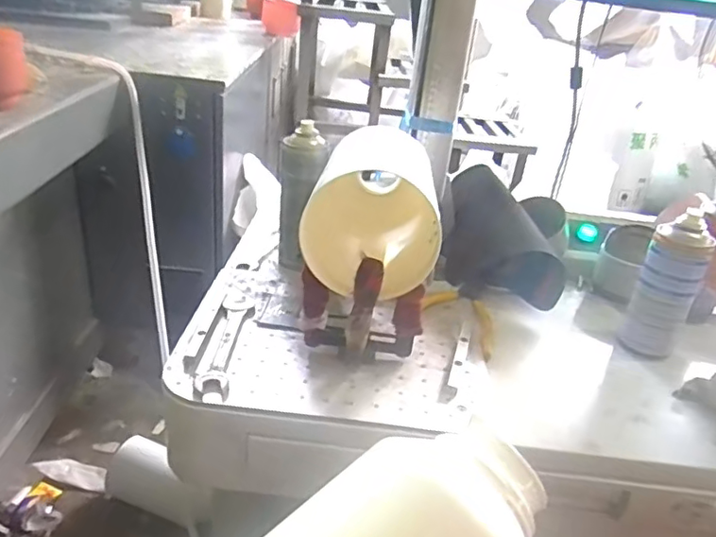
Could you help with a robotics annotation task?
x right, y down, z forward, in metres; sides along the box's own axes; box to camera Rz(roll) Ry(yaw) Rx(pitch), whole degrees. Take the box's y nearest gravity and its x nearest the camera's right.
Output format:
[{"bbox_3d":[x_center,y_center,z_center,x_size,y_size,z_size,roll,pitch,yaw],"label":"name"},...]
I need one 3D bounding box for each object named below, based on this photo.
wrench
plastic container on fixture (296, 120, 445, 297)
[{"bbox_3d":[-0.148,0.077,0.659,0.036,0.005,0.202,5,29,-3],"label":"wrench"},{"bbox_3d":[0.025,-0.081,0.656,0.128,0.128,0.237,8,29,3],"label":"plastic container on fixture"}]

